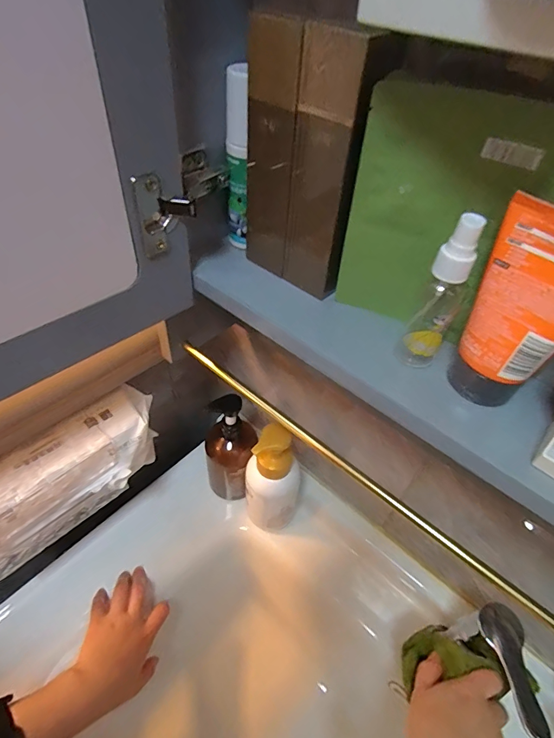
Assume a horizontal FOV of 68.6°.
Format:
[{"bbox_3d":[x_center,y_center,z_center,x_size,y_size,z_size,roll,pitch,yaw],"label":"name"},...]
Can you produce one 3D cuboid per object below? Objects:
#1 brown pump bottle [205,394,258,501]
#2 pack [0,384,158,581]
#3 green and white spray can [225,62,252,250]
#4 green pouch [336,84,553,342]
[{"bbox_3d":[-0.067,0.123,0.592,0.067,0.186,0.063,3,48,-3],"label":"brown pump bottle"},{"bbox_3d":[-0.245,0.130,0.484,0.075,0.106,0.239,36,54,24],"label":"pack"},{"bbox_3d":[-0.035,-0.178,0.361,0.020,0.145,0.020,4,48,-1],"label":"green and white spray can"},{"bbox_3d":[0.130,-0.084,0.264,0.161,0.150,0.029,23,50,15],"label":"green pouch"}]

